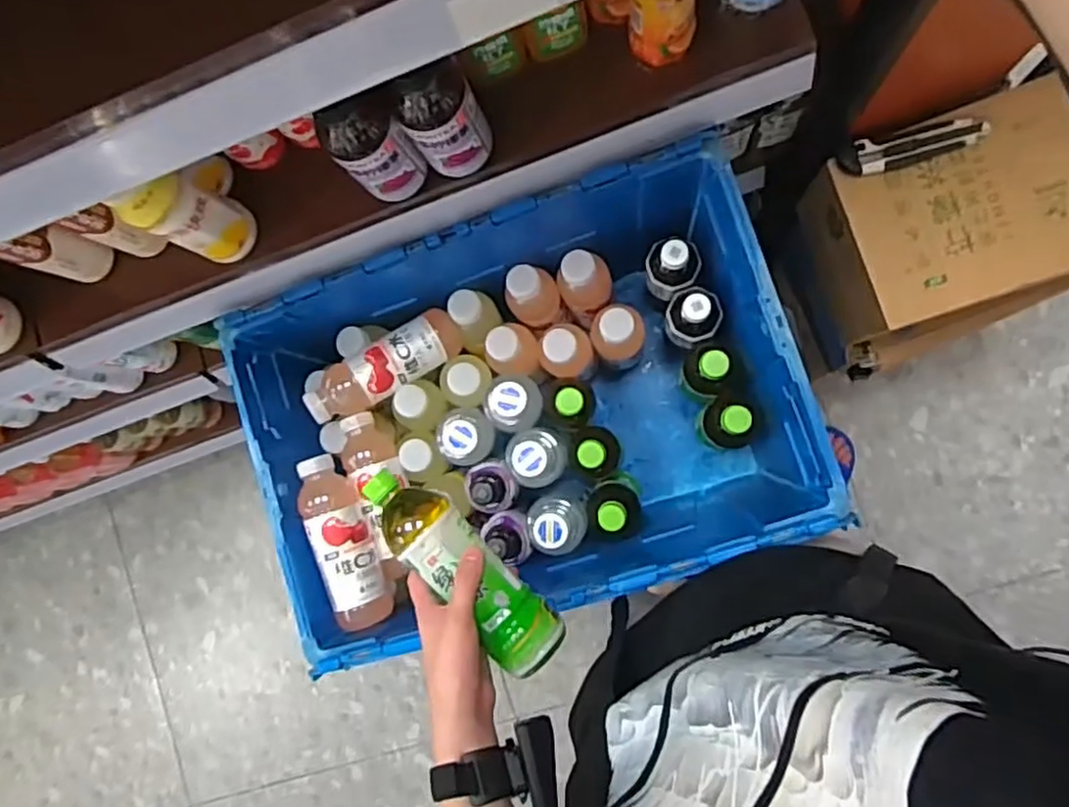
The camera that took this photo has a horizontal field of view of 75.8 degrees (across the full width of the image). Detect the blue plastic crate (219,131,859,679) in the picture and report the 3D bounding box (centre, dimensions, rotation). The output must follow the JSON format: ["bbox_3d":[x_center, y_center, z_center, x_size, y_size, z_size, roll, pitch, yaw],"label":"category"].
[{"bbox_3d":[-0.009,0.010,0.854,0.582,0.304,0.419,-19,85,8],"label":"blue plastic crate"}]

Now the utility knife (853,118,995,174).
[{"bbox_3d":[0.428,-0.288,0.764,0.134,0.021,0.034,-12,87,9],"label":"utility knife"}]

